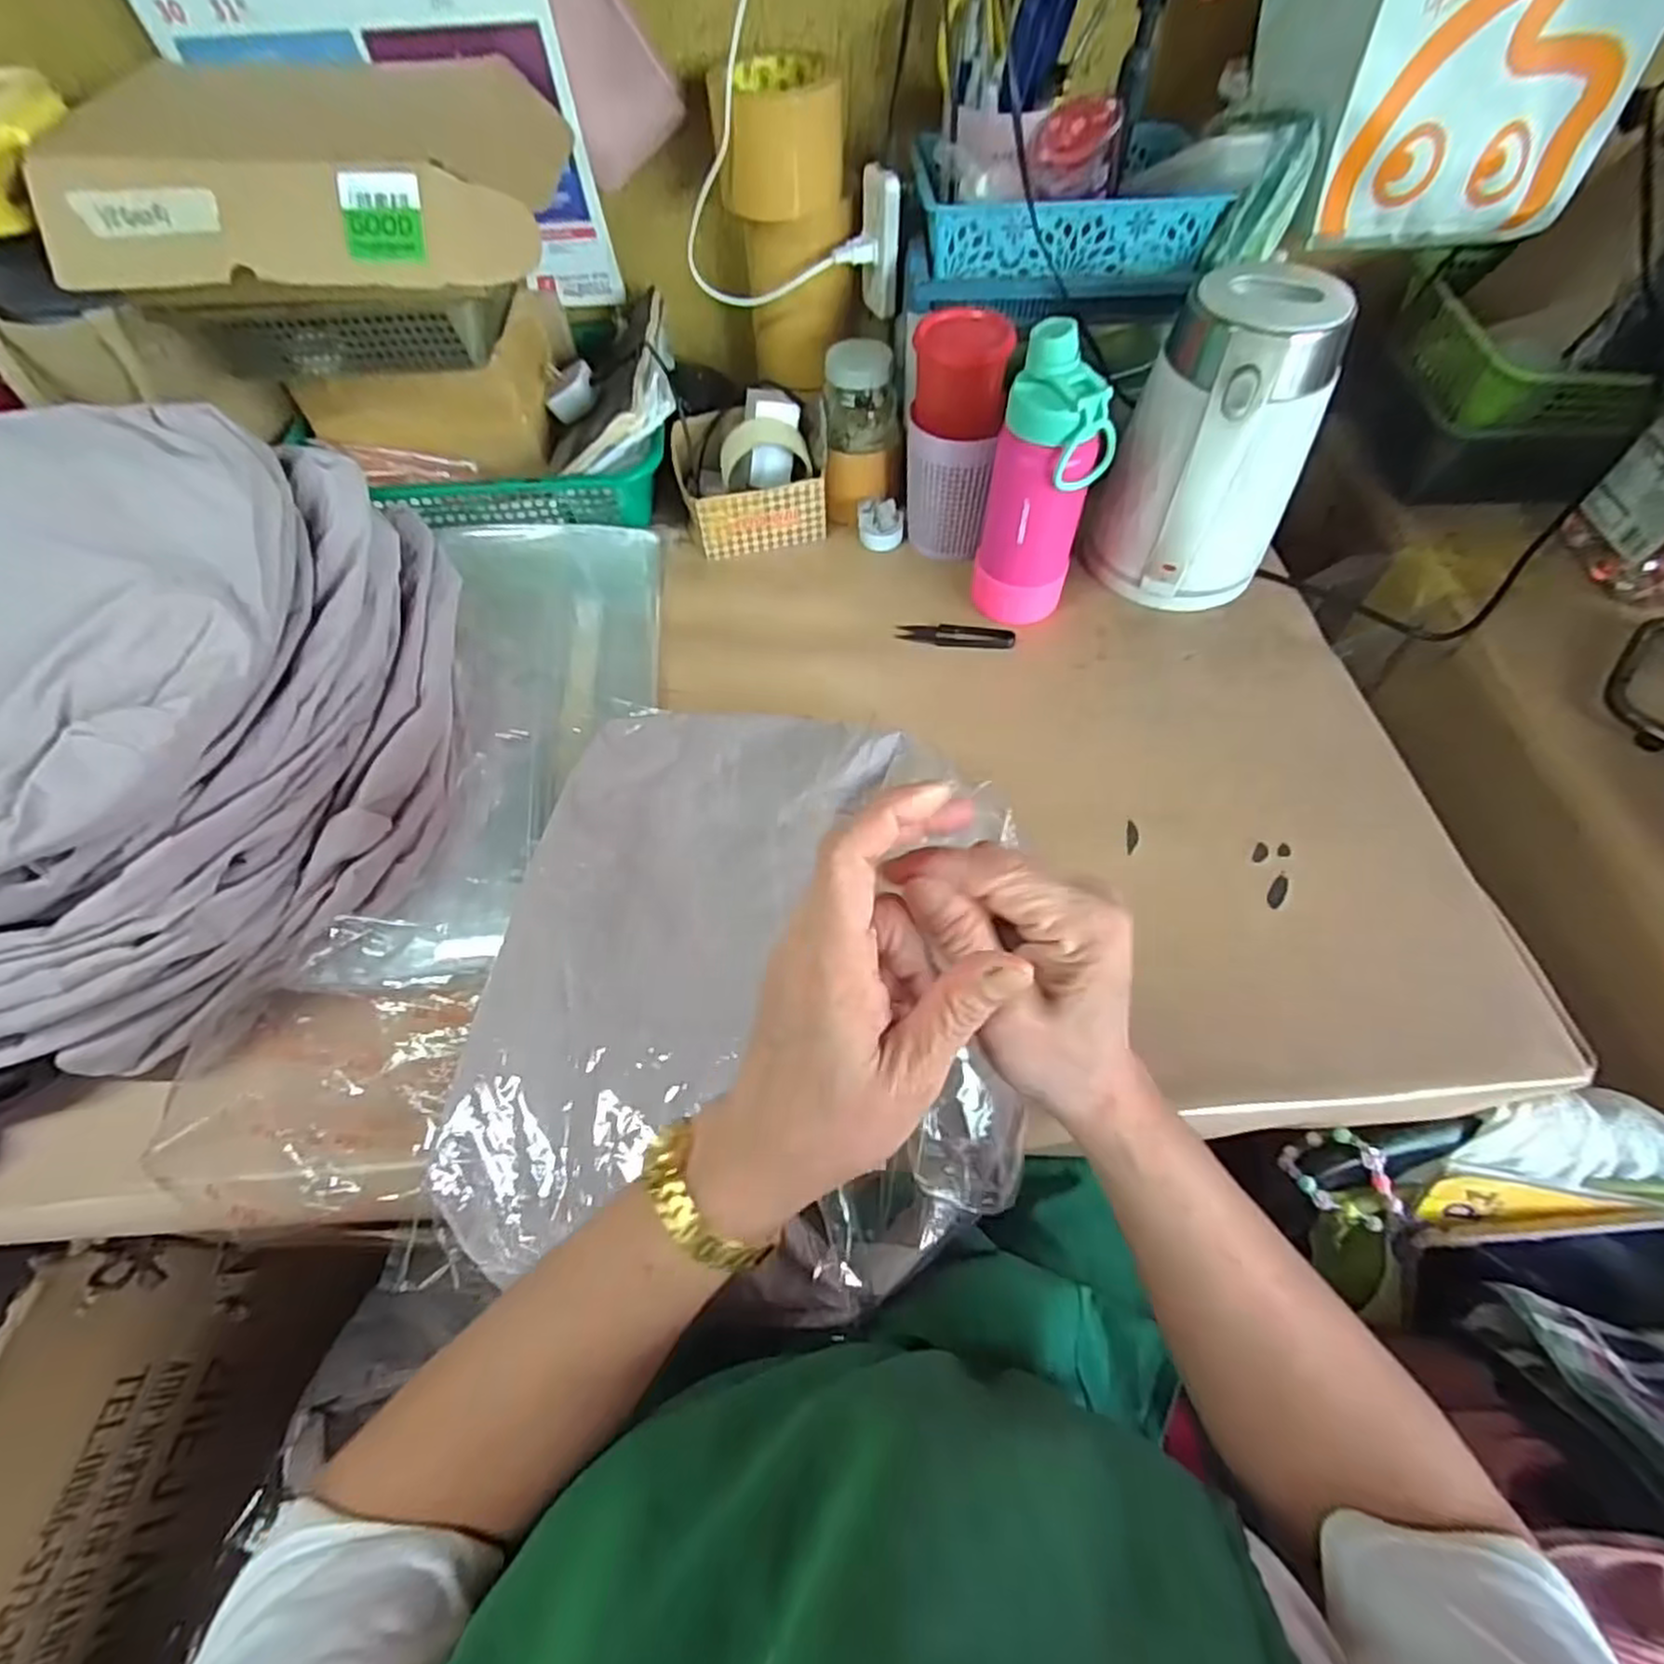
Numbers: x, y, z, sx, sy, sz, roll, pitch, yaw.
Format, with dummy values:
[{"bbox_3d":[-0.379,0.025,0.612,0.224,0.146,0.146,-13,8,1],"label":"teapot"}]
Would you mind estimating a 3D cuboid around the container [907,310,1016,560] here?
[{"bbox_3d":[0.102,-0.329,0.629,0.076,0.172,0.092,6,59,5],"label":"container"}]

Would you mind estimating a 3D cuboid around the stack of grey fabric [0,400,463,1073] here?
[{"bbox_3d":[-0.416,-0.075,0.457,0.286,0.181,0.395,-5,59,-1],"label":"stack of grey fabric"}]

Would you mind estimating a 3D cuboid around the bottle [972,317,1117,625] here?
[{"bbox_3d":[0.155,-0.259,0.565,0.063,0.207,0.065,-33,63,-17],"label":"bottle"}]

